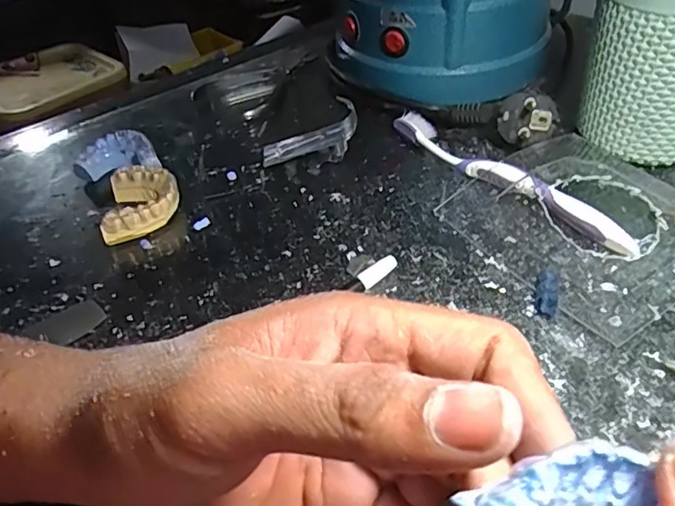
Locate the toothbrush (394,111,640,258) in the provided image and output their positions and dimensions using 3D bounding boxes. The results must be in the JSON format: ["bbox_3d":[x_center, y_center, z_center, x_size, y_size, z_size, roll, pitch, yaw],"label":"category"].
[{"bbox_3d":[0.099,-0.049,0.344,0.021,0.011,0.182,-29,47,-23],"label":"toothbrush"}]

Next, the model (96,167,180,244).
[{"bbox_3d":[-0.122,-0.033,0.349,0.044,0.018,0.058,-9,43,-3],"label":"model"}]

